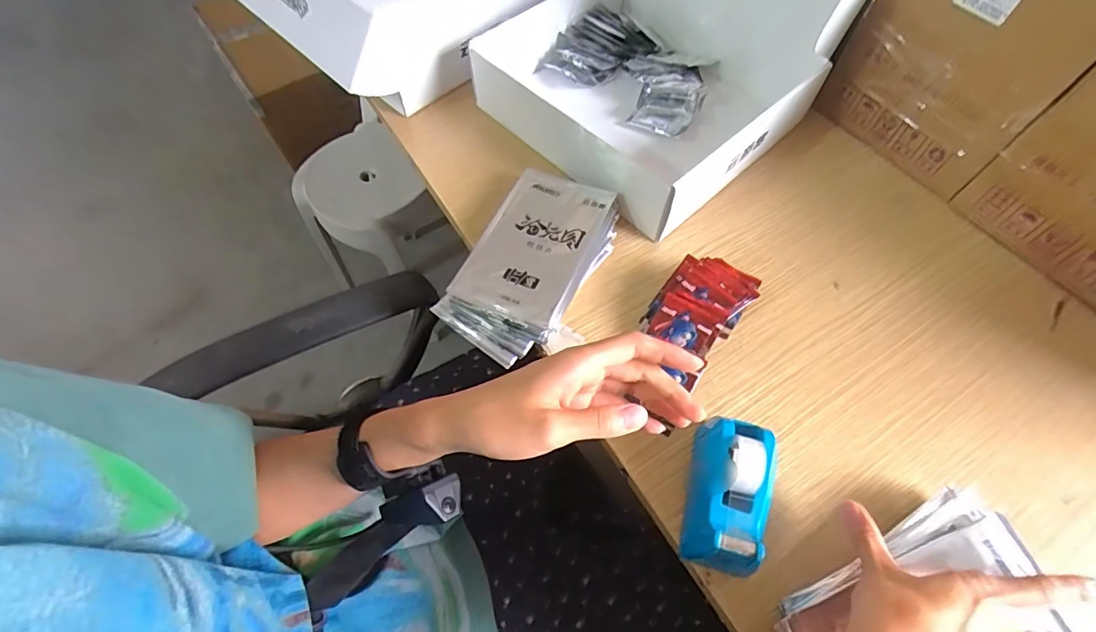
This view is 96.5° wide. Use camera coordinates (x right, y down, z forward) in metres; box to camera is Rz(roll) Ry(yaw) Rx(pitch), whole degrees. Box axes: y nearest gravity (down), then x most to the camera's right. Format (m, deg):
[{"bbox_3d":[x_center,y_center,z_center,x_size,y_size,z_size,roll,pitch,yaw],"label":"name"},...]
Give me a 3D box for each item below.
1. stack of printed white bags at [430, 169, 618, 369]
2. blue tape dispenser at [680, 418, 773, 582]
[{"bbox_3d":[-0.018,-0.058,0.503,0.117,0.039,0.199,28,66,15],"label":"stack of printed white bags"},{"bbox_3d":[0.140,0.139,0.384,0.053,0.063,0.108,13,63,8],"label":"blue tape dispenser"}]

